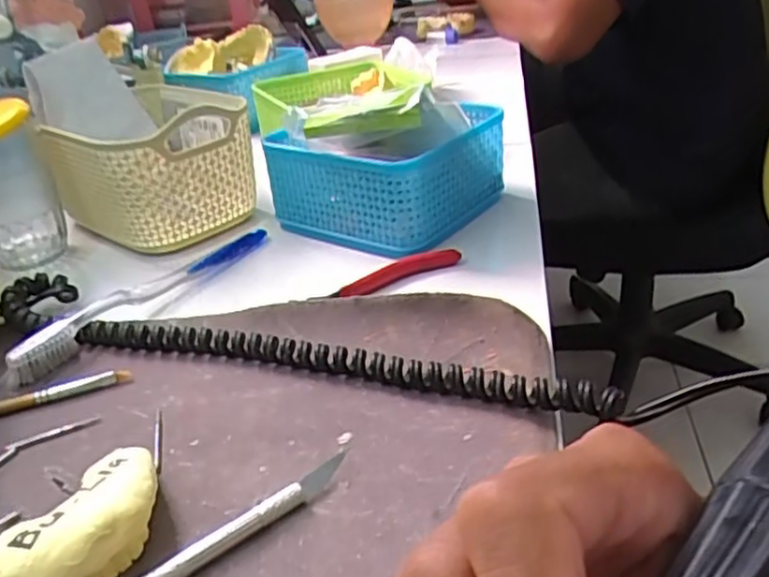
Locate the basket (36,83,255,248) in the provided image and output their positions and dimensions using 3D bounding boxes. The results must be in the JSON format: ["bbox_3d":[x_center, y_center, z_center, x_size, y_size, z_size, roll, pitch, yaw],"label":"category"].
[{"bbox_3d":[-0.178,-0.093,0.523,0.122,0.087,0.170,-22,33,-26],"label":"basket"}]

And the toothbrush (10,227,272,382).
[{"bbox_3d":[-0.138,0.000,0.417,0.011,0.019,0.187,14,35,31],"label":"toothbrush"}]

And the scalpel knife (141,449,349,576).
[{"bbox_3d":[-0.068,0.095,0.242,0.134,0.009,0.007,-27,35,-33],"label":"scalpel knife"}]

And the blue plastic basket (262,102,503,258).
[{"bbox_3d":[0.007,-0.085,0.495,0.118,0.064,0.132,16,36,34],"label":"blue plastic basket"}]

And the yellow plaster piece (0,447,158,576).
[{"bbox_3d":[-0.104,0.086,0.247,0.040,0.027,0.063,20,38,38],"label":"yellow plaster piece"}]

